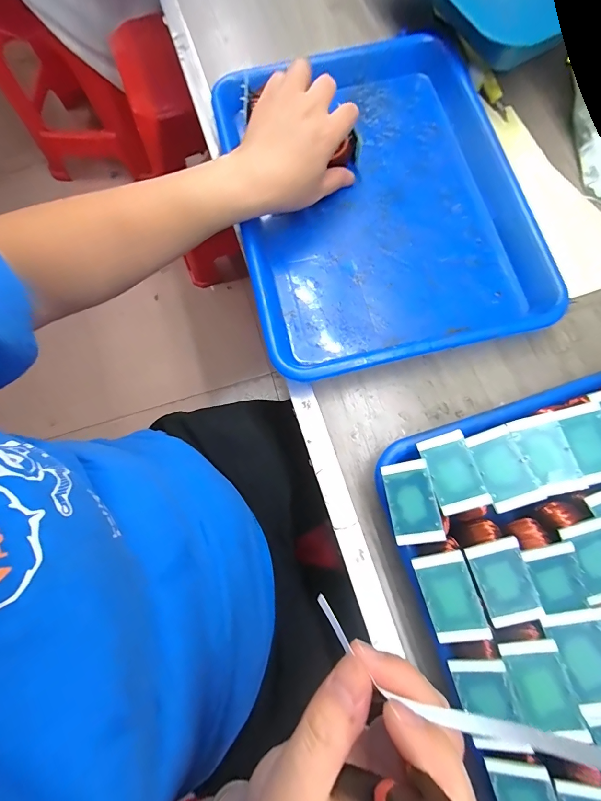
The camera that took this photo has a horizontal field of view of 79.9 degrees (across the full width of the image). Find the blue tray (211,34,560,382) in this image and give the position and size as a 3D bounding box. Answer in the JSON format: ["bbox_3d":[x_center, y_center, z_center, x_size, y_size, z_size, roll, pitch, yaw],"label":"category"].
[{"bbox_3d":[0.068,-0.190,0.333,0.253,0.034,0.325,-14,76,-2],"label":"blue tray"}]

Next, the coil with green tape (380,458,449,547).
[{"bbox_3d":[0.075,0.067,0.238,0.030,0.020,0.050,-17,69,25],"label":"coil with green tape"}]

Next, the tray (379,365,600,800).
[{"bbox_3d":[0.209,0.152,0.228,0.244,0.065,0.329,-18,77,-3],"label":"tray"}]

